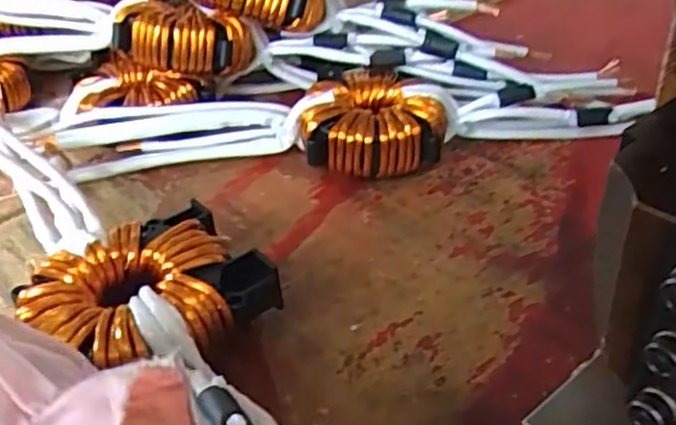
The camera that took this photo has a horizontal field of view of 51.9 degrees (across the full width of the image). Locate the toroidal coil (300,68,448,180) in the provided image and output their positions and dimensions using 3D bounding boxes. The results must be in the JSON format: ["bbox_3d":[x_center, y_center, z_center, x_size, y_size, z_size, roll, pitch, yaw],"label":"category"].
[{"bbox_3d":[0.030,-0.070,0.568,0.114,0.055,0.104,-2,34,2],"label":"toroidal coil"}]

